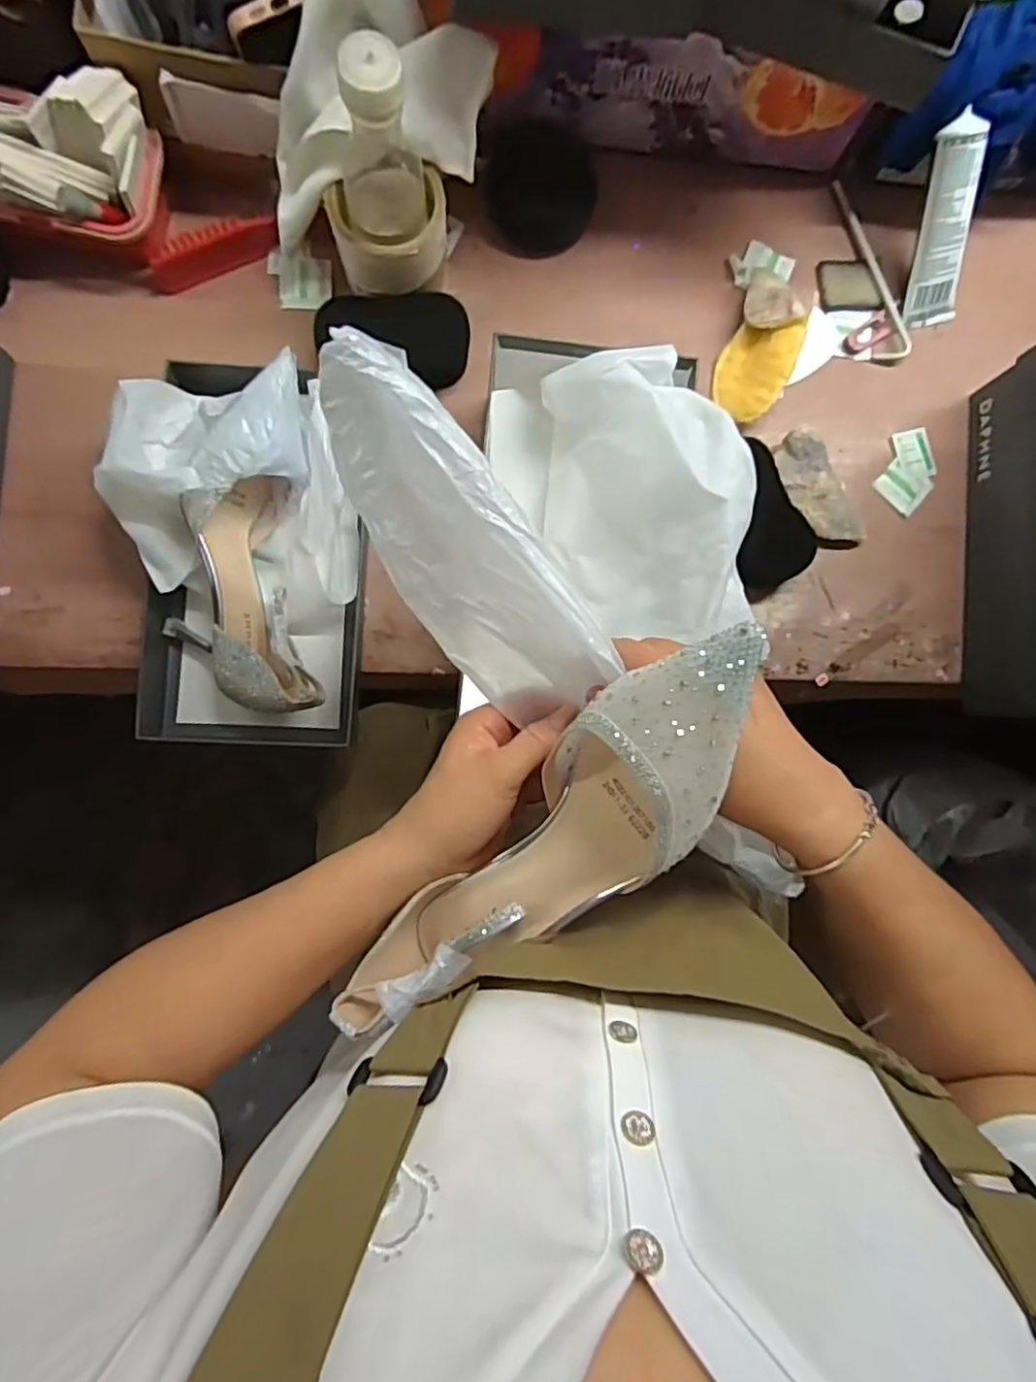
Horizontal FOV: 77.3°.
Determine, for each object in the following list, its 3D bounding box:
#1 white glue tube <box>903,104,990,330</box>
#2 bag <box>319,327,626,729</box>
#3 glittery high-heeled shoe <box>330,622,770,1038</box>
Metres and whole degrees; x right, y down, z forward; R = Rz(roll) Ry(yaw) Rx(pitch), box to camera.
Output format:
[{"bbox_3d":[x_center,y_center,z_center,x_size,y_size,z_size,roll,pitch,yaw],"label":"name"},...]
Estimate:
[{"bbox_3d":[0.360,-0.388,0.546,0.045,0.021,0.147,-20,131,-5],"label":"white glue tube"},{"bbox_3d":[-0.032,-0.071,0.329,0.065,0.070,0.204,-36,105,-5],"label":"bag"},{"bbox_3d":[0.026,0.079,0.313,0.082,0.088,0.257,43,112,-1],"label":"glittery high-heeled shoe"}]

